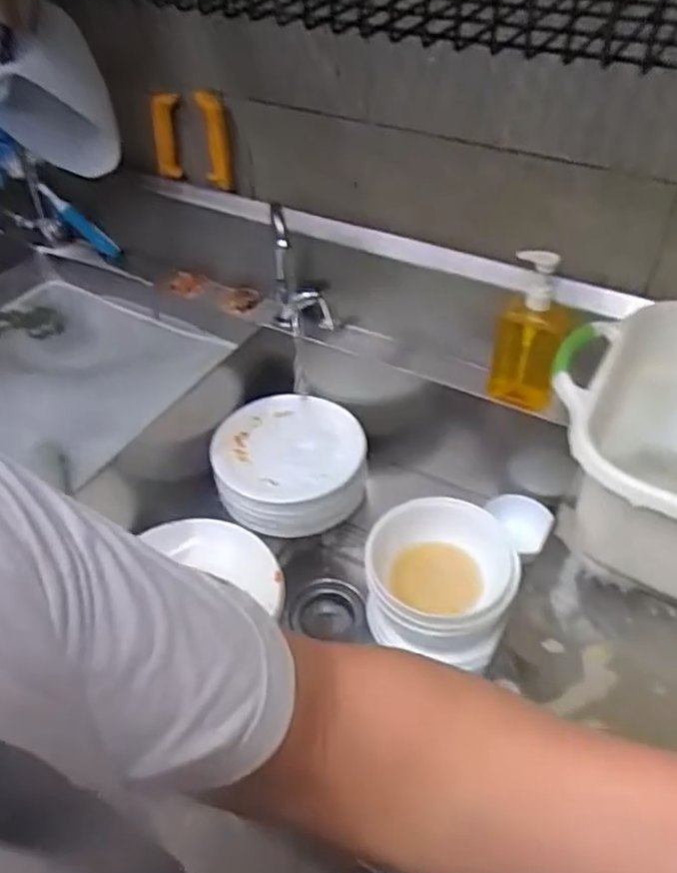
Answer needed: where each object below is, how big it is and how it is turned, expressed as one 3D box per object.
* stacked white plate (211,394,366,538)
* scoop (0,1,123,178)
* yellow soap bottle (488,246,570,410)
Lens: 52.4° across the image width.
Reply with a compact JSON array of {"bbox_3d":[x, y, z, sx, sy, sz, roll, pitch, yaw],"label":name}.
[{"bbox_3d":[-0.075,0.040,1.091,0.231,0.078,0.221,-1,44,1],"label":"stacked white plate"},{"bbox_3d":[-0.434,-0.513,1.043,0.177,0.195,0.101,-4,44,-2],"label":"scoop"},{"bbox_3d":[0.254,-0.133,0.918,0.081,0.218,0.066,7,44,9],"label":"yellow soap bottle"}]

